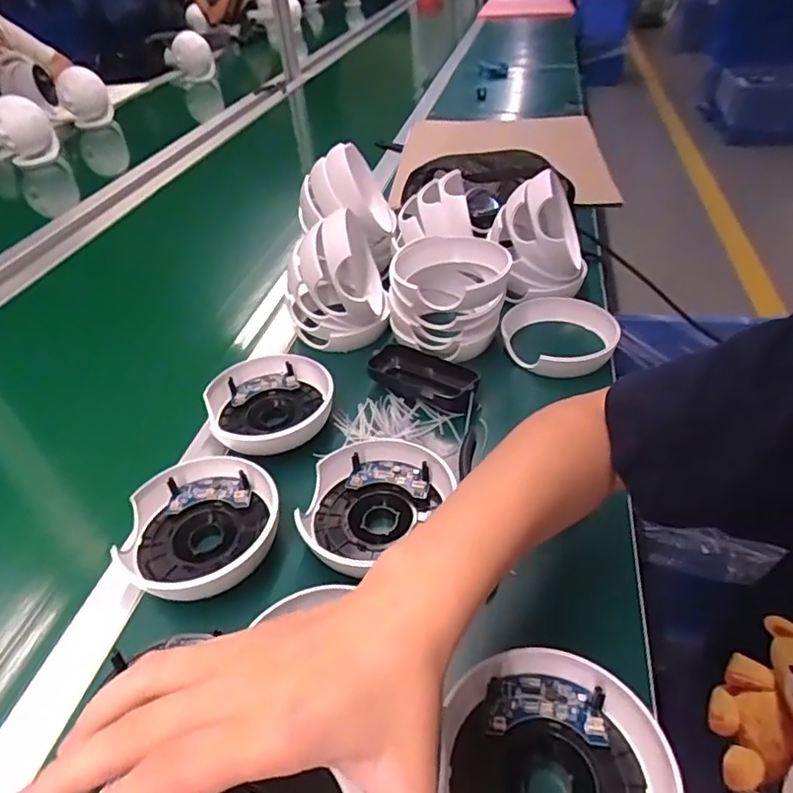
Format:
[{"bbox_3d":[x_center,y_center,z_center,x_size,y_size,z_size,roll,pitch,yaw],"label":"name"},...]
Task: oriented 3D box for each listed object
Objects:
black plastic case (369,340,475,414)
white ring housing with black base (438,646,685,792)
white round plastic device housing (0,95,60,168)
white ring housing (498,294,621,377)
[{"bbox_3d":[0.026,-0.019,0.557,0.112,0.027,0.053,18,46,26],"label":"black plastic case"},{"bbox_3d":[0.080,0.194,0.293,0.110,0.043,0.110,-3,40,3],"label":"white ring housing with black base"},{"bbox_3d":[-0.827,-0.588,1.263,0.115,0.132,0.109,-29,45,-25],"label":"white round plastic device housing"},{"bbox_3d":[0.167,-0.063,0.594,0.113,0.028,0.107,0,40,7],"label":"white ring housing"}]

